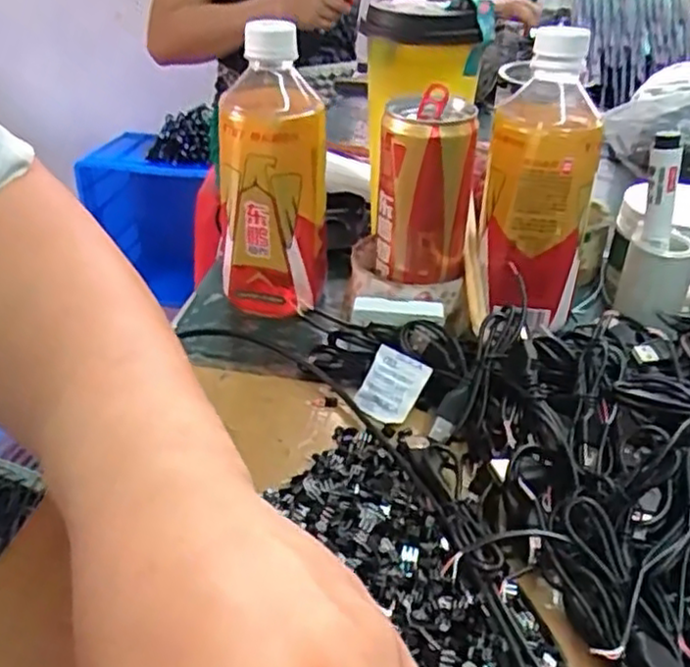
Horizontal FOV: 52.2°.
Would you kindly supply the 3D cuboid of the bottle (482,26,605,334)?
[{"bbox_3d":[0.120,-0.091,0.435,0.066,0.162,0.067,10,34,12],"label":"bottle"}]

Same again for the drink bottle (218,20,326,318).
[{"bbox_3d":[-0.048,-0.102,0.463,0.069,0.177,0.066,-1,33,-5],"label":"drink bottle"}]

